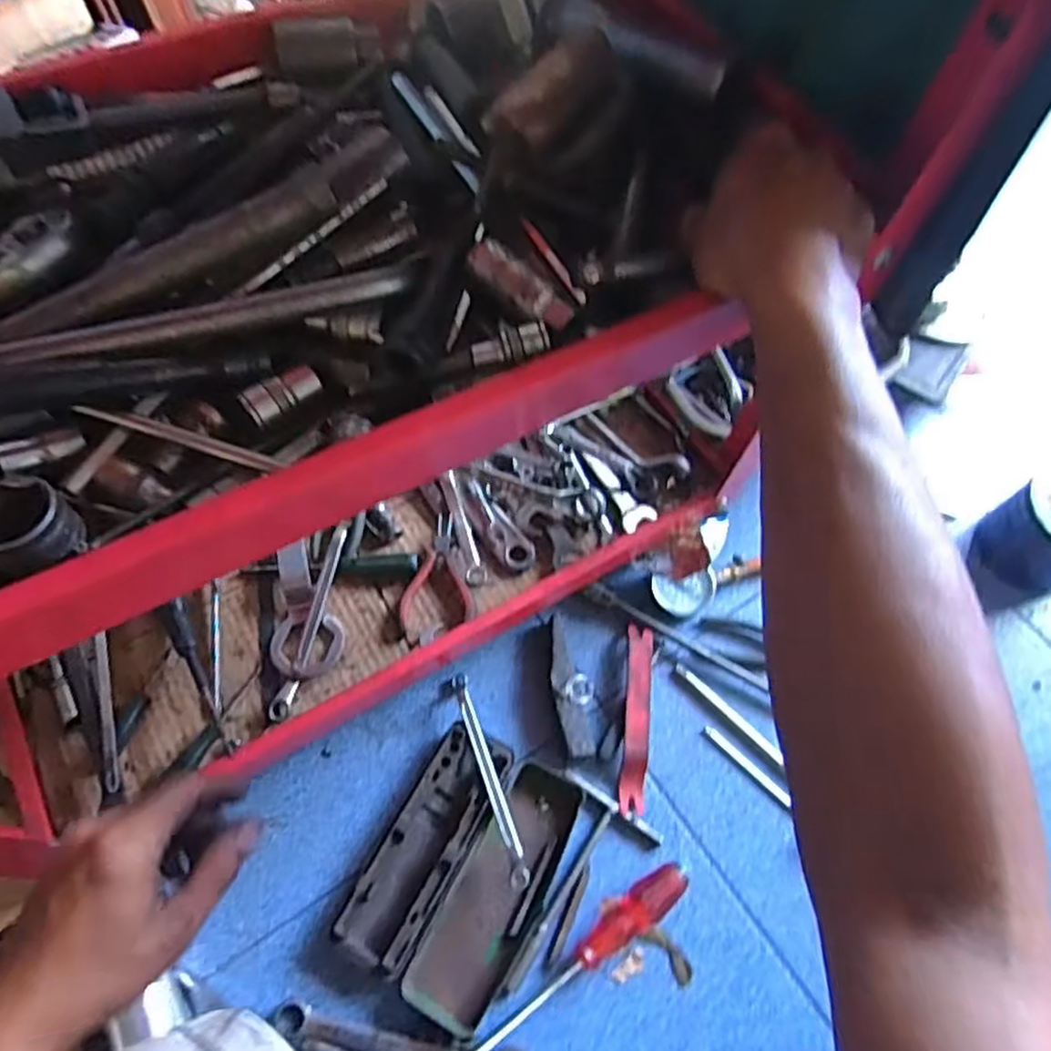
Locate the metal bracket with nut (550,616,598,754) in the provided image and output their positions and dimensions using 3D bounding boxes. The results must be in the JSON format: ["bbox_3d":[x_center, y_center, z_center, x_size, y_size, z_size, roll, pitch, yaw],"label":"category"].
[{"bbox_3d":[0.043,0.145,0.632,0.036,0.024,0.122,-3,62,-2],"label":"metal bracket with nut"}]

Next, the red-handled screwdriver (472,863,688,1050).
[{"bbox_3d":[0.031,0.346,0.532,0.240,0.027,0.028,-35,68,-18],"label":"red-handled screwdriver"}]

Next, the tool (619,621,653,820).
[{"bbox_3d":[0.100,0.168,0.624,0.022,0.022,0.161,7,62,3],"label":"tool"}]

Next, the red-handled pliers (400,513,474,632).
[{"bbox_3d":[-0.081,0.039,0.620,0.062,0.013,0.103,-5,62,-4],"label":"red-handled pliers"}]

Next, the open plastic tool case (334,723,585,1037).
[{"bbox_3d":[-0.049,0.274,0.566,0.131,0.029,0.191,25,64,12],"label":"open plastic tool case"}]

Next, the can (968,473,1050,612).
[{"bbox_3d":[0.510,0.017,0.697,0.104,0.134,0.091,-26,65,-14],"label":"can"}]

